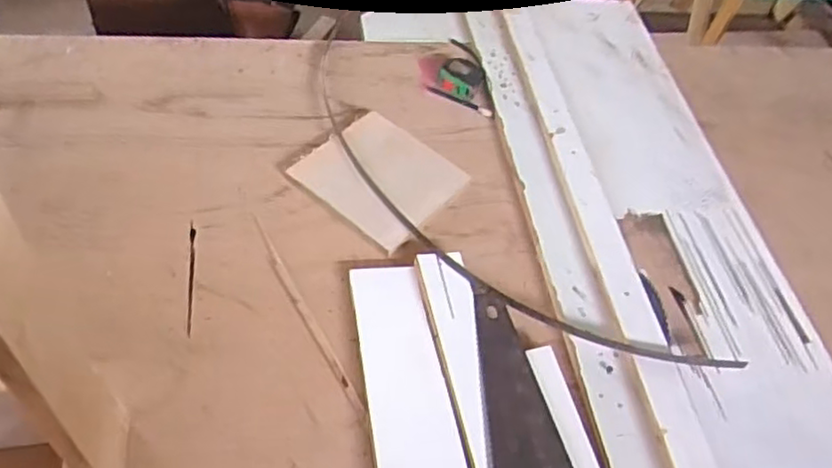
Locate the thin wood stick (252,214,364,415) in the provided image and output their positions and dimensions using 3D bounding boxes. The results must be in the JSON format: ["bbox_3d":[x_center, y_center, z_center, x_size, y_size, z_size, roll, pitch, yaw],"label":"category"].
[{"bbox_3d":[-0.146,0.097,0.881,0.014,0.011,0.320,-22,56,-22],"label":"thin wood stick"}]

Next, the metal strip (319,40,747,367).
[{"bbox_3d":[0.061,-0.053,1.001,0.205,0.035,0.854,-36,62,-30],"label":"metal strip"}]

